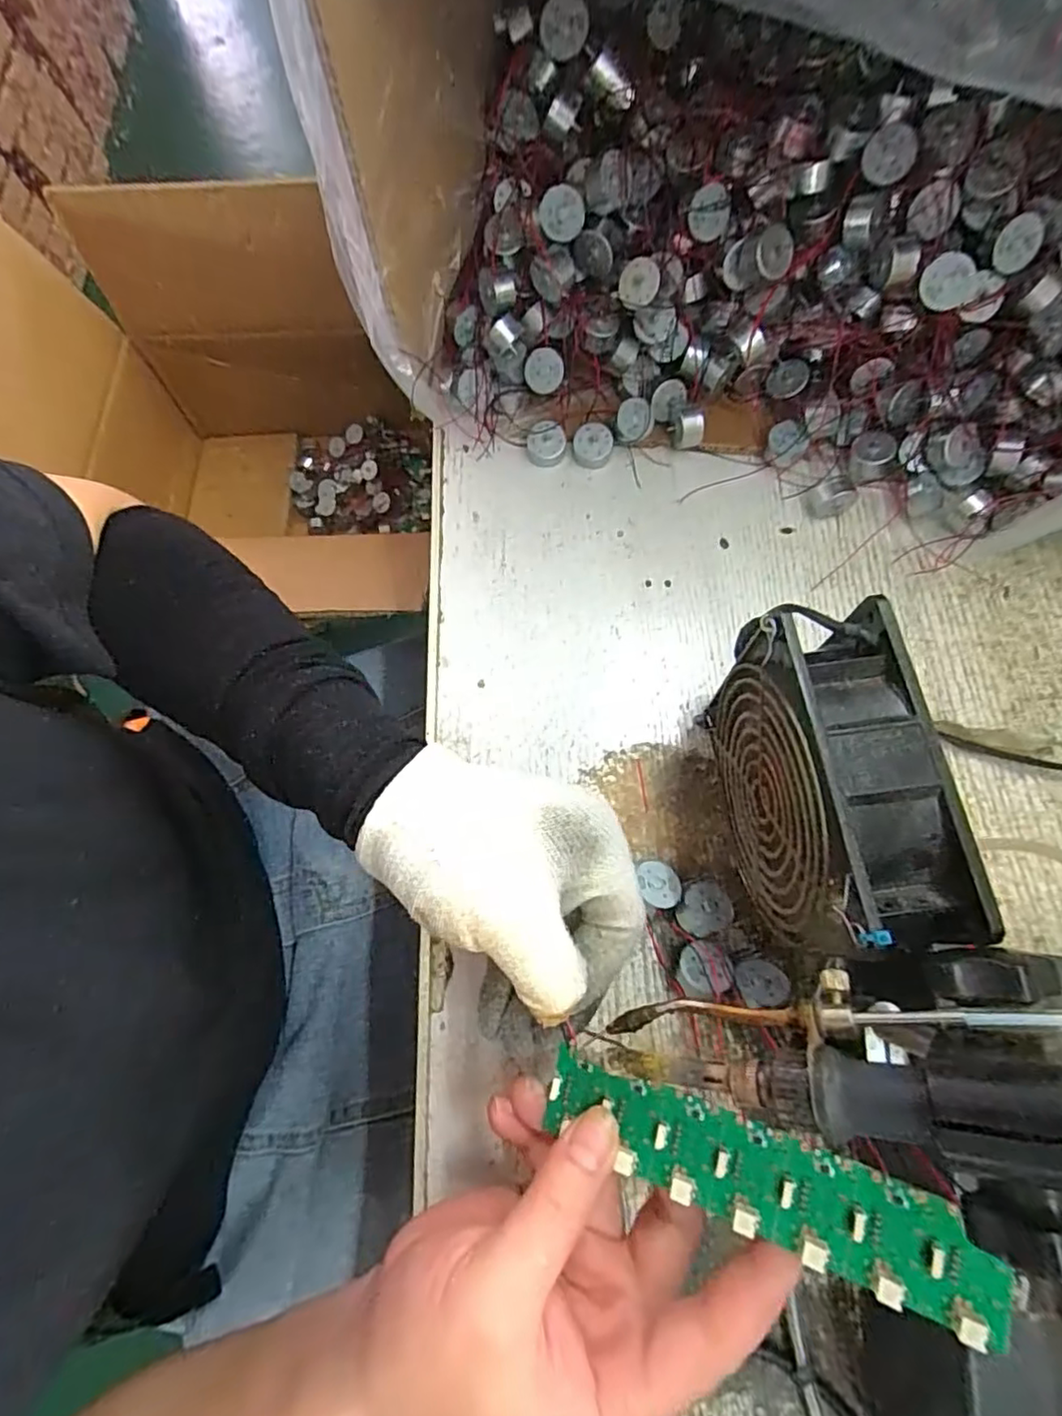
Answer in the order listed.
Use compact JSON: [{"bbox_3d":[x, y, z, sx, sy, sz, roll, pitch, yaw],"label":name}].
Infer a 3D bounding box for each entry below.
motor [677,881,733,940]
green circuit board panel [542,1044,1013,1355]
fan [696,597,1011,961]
[{"bbox_3d":[0.082,0.096,0.296,0.024,0.016,0.026,-1,71,2],"label":"motor"},{"bbox_3d":[0.070,0.149,0.198,0.135,0.005,0.032,13,71,25],"label":"green circuit board panel"},{"bbox_3d":[0.114,0.037,0.259,0.051,0.119,0.117,-5,72,2],"label":"fan"}]

